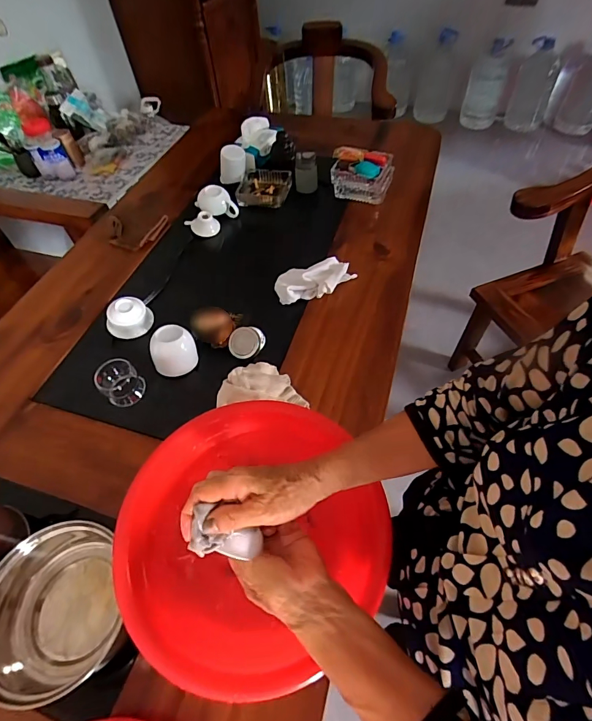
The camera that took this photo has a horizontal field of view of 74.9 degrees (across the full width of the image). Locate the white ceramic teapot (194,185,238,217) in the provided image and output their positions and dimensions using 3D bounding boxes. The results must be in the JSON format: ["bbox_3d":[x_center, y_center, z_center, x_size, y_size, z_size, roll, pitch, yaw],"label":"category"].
[{"bbox_3d":[-0.198,-0.386,0.942,0.070,0.061,0.094,-38,60,-22],"label":"white ceramic teapot"}]

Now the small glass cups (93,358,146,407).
[{"bbox_3d":[-0.293,0.036,0.644,0.063,0.055,0.052,-29,58,-17],"label":"small glass cups"}]

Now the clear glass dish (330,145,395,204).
[{"bbox_3d":[0.161,-0.452,0.933,0.146,0.090,0.092,5,55,7],"label":"clear glass dish"}]

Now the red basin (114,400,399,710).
[{"bbox_3d":[-0.051,0.207,0.475,0.294,0.092,0.295,-2,54,2],"label":"red basin"}]

